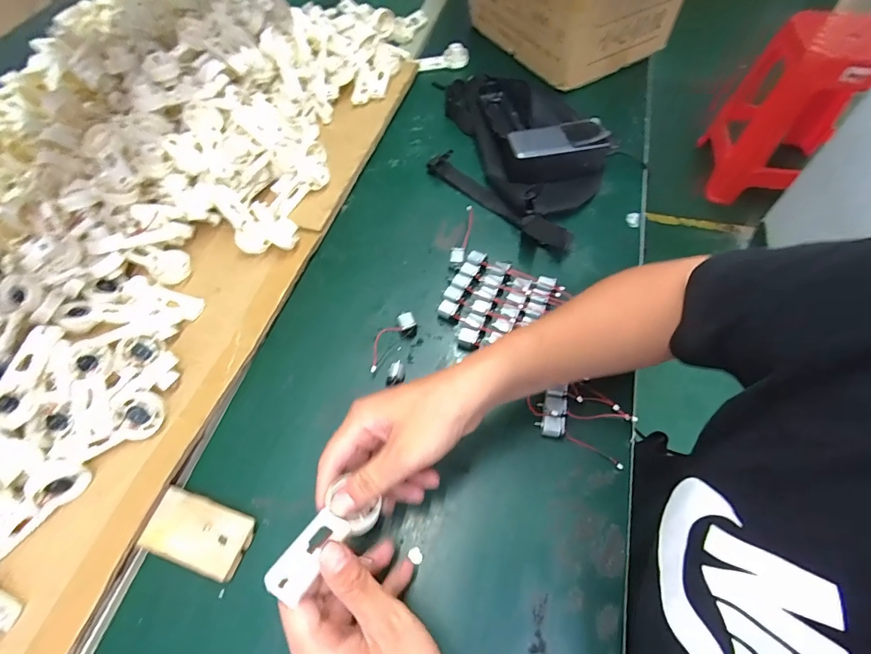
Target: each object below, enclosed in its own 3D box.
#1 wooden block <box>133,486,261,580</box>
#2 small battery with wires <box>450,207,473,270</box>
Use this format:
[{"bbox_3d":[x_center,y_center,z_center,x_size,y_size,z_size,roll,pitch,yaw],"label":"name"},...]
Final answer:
[{"bbox_3d":[-0.203,0.177,0.367,0.087,0.015,0.050,15,61,10],"label":"wooden block"},{"bbox_3d":[0.033,-0.113,0.522,0.017,0.010,0.090,10,60,7],"label":"small battery with wires"}]

